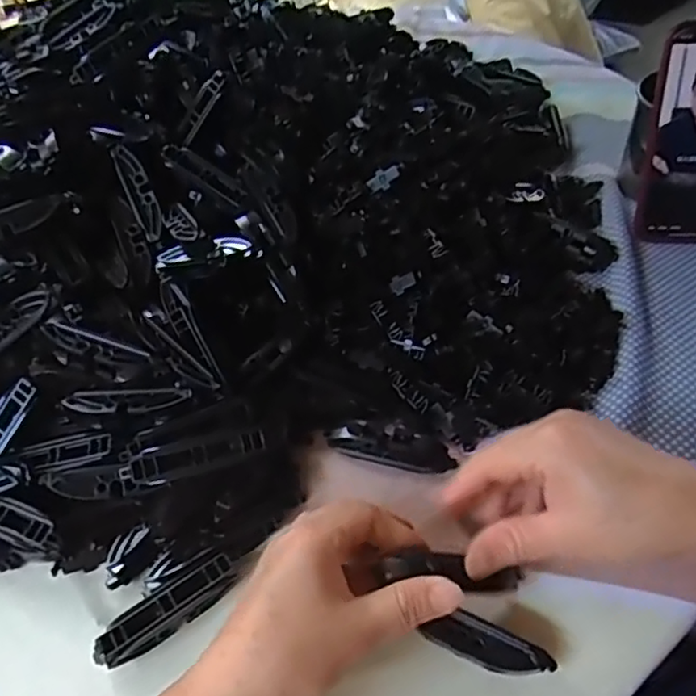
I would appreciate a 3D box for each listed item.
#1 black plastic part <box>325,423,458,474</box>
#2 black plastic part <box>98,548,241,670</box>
[{"bbox_3d":[0.026,0.059,0.387,0.078,0.016,0.024,7,45,14],"label":"black plastic part"},{"bbox_3d":[-0.094,0.136,0.326,0.075,0.016,0.018,-31,49,-23],"label":"black plastic part"}]

